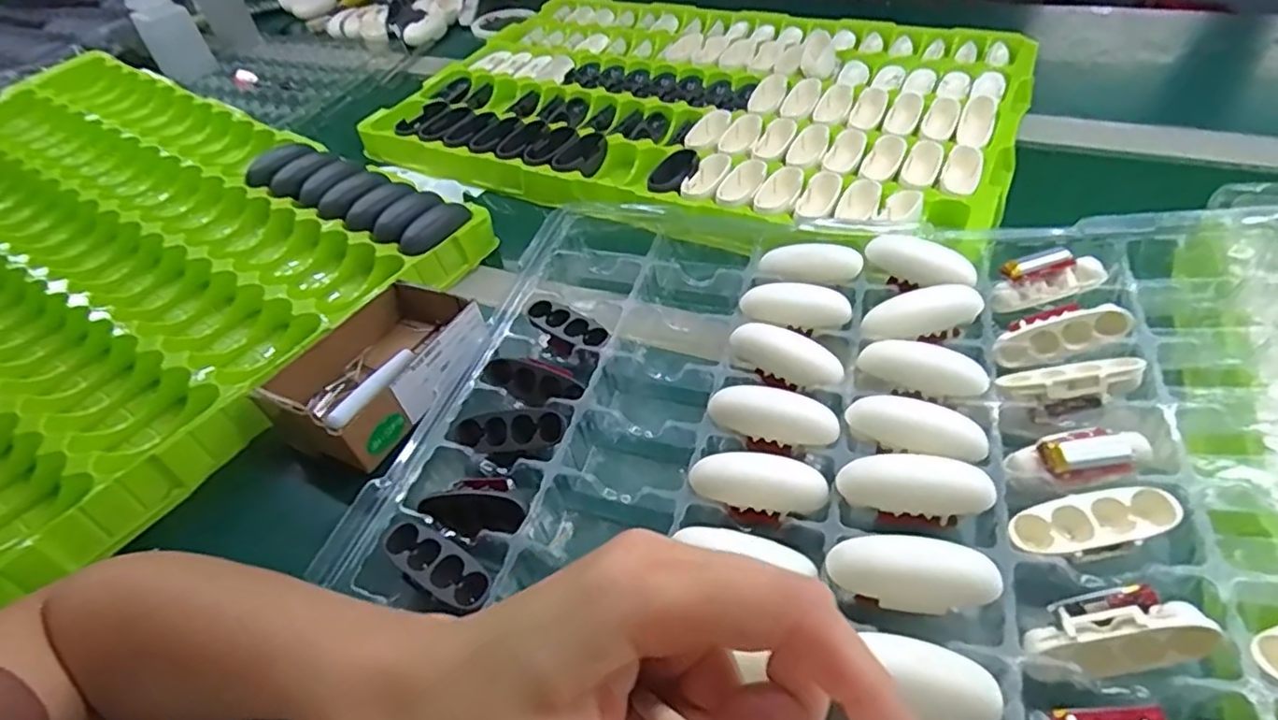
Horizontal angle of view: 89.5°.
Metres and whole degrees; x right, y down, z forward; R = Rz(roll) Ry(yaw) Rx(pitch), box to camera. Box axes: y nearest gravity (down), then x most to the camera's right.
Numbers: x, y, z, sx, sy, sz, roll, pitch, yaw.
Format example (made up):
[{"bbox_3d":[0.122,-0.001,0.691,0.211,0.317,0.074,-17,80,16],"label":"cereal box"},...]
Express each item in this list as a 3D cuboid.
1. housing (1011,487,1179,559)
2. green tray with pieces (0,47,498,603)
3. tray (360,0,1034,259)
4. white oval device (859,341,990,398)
[{"bbox_3d":[0.196,0.072,0.280,0.064,0.013,0.025,-16,45,10],"label":"housing"},{"bbox_3d":[-0.454,-0.101,0.513,0.582,0.043,0.364,22,53,26],"label":"green tray with pieces"},{"bbox_3d":[0.059,-0.266,0.653,0.597,0.040,0.436,22,53,25],"label":"tray"},{"bbox_3d":[0.157,0.005,0.358,0.066,0.019,0.022,16,49,40],"label":"white oval device"}]

